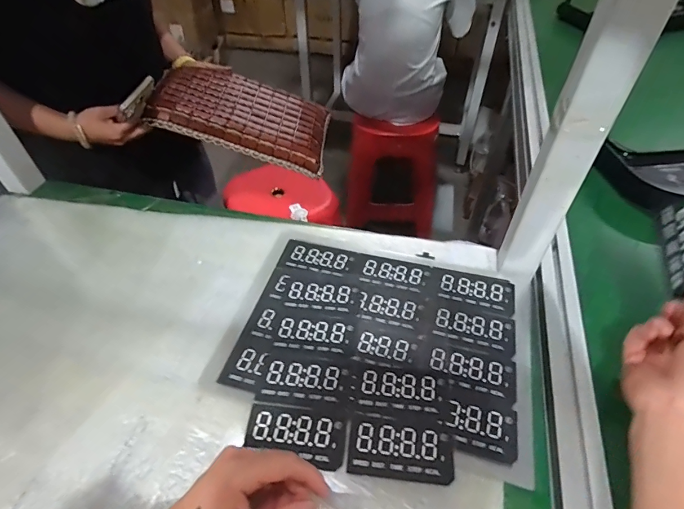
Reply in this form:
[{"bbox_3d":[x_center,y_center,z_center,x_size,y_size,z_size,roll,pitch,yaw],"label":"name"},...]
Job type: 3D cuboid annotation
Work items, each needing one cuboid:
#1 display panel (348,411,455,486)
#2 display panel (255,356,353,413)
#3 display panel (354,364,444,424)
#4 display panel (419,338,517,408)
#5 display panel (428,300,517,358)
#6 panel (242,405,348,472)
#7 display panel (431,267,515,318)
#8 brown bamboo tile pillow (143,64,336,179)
[{"bbox_3d":[0.053,0.172,0.353,0.091,0.004,0.048,5,48,7],"label":"display panel"},{"bbox_3d":[-0.035,0.127,0.397,0.088,0.005,0.049,6,48,7],"label":"display panel"},{"bbox_3d":[0.055,0.134,0.386,0.086,0.004,0.046,6,48,7],"label":"display panel"},{"bbox_3d":[0.127,0.117,0.404,0.093,0.004,0.050,13,49,14],"label":"display panel"},{"bbox_3d":[0.143,0.081,0.438,0.090,0.004,0.051,12,49,12],"label":"display panel"},{"bbox_3d":[-0.041,0.164,0.365,0.091,0.006,0.040,11,49,11],"label":"panel"},{"bbox_3d":[0.156,0.043,0.474,0.094,0.004,0.053,12,49,13],"label":"display panel"},{"bbox_3d":[-0.187,-0.281,0.784,0.328,0.027,0.208,16,53,-12],"label":"brown bamboo tile pillow"}]

